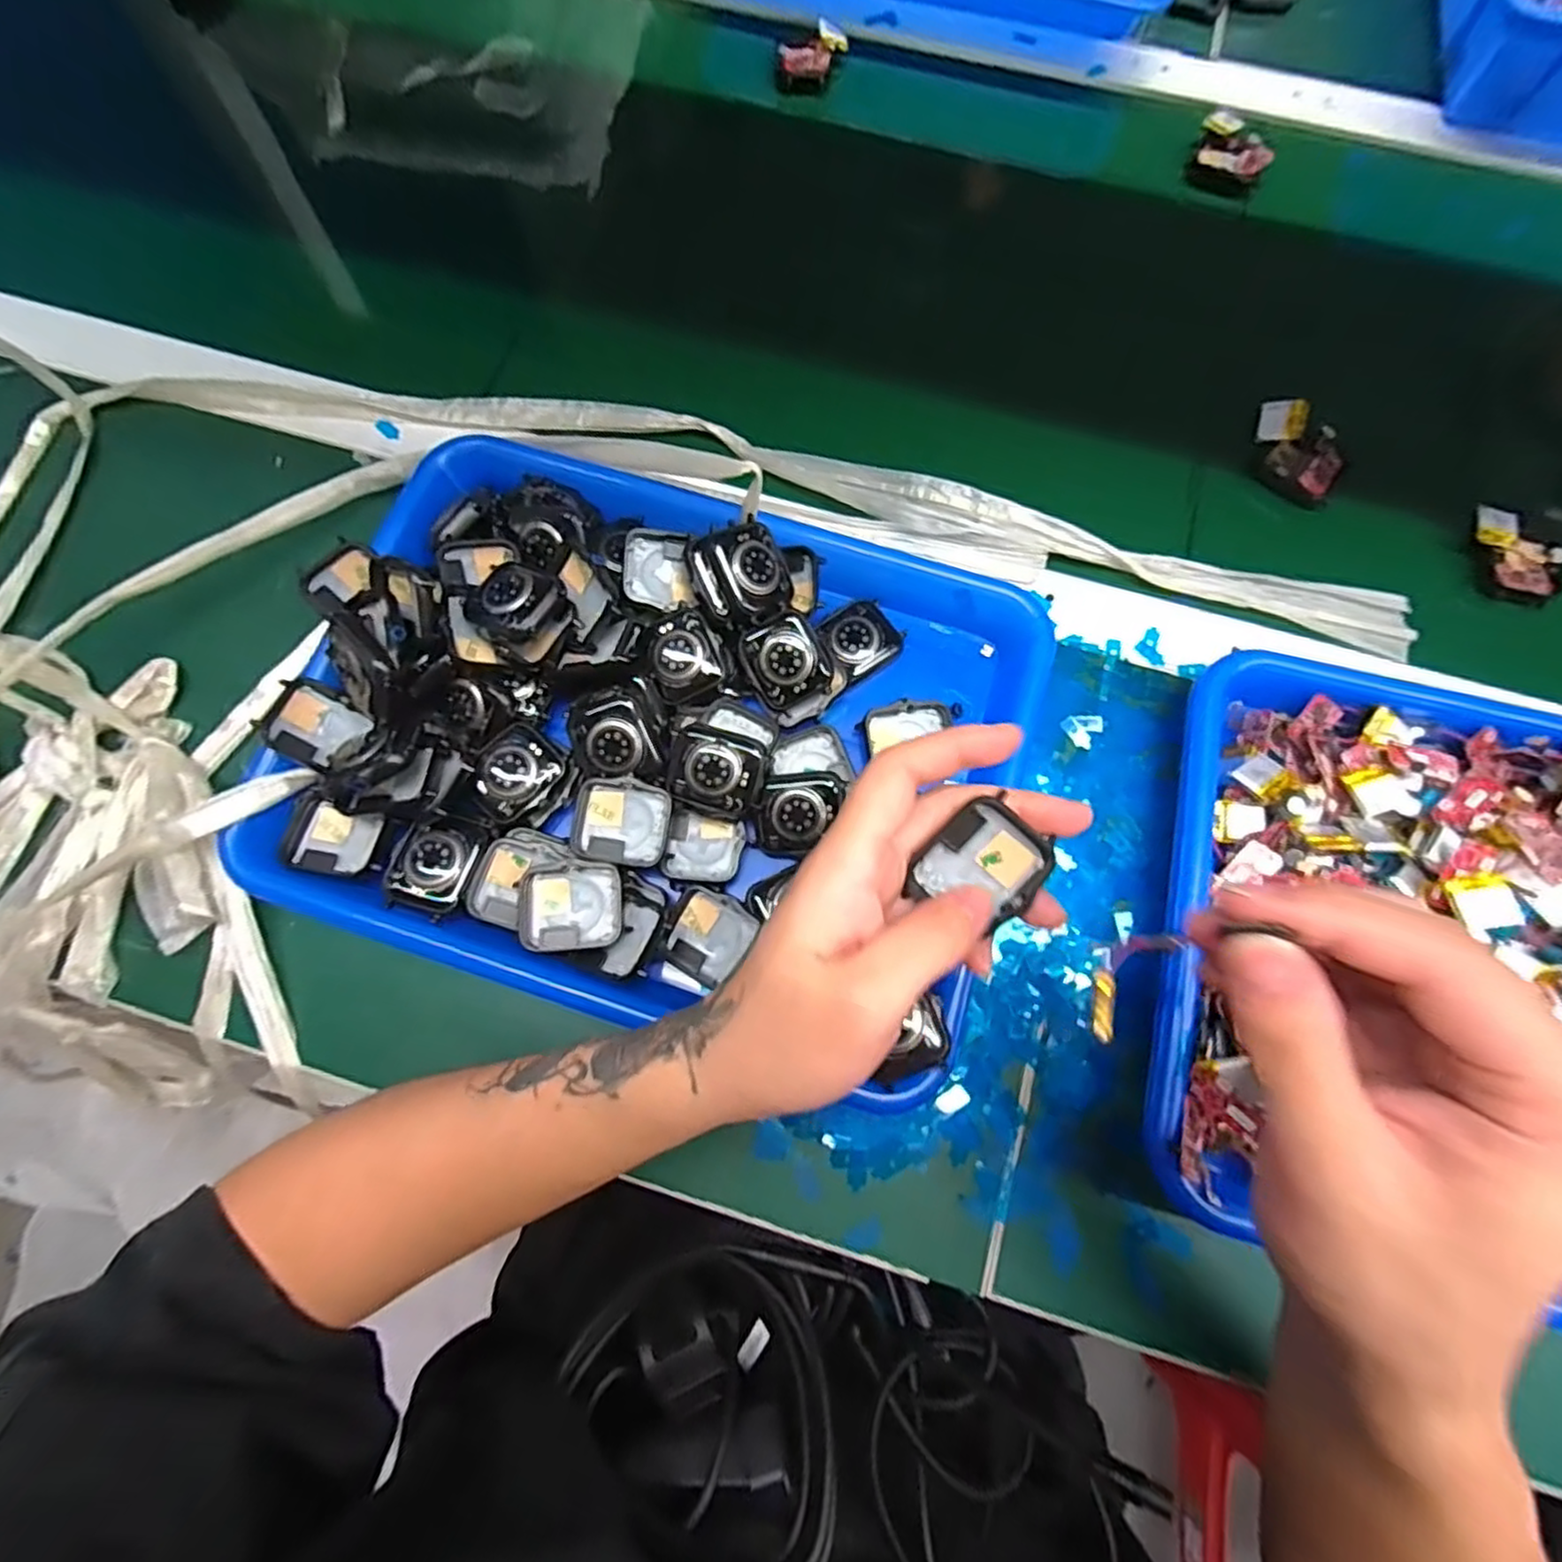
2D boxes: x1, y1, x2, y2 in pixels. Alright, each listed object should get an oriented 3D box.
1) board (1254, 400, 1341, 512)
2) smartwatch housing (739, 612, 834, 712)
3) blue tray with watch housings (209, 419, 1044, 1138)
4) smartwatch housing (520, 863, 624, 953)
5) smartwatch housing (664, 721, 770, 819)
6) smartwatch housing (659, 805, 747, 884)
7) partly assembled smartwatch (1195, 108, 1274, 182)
[{"bbox_3d":[0.289,-0.185,0.394,0.052,0.027,0.037,26,76,7],"label":"board"},{"bbox_3d":[0.003,-0.056,0.337,0.035,0.007,0.042,-30,94,5],"label":"smartwatch housing"},{"bbox_3d":[-0.057,-0.026,0.328,0.328,0.050,0.254,18,75,5],"label":"blue tray with watch housings"},{"bbox_3d":[-0.090,0.055,0.305,0.041,0.009,0.036,-4,75,-1],"label":"smartwatch housing"},{"bbox_3d":[-0.029,-0.005,0.318,0.043,0.011,0.035,17,75,5],"label":"smartwatch housing"},{"bbox_3d":[-0.036,0.031,0.328,0.035,0.014,0.033,12,75,3],"label":"smartwatch housing"},{"bbox_3d":[0.301,-0.420,0.463,0.050,0.021,0.032,33,77,9],"label":"partly assembled smartwatch"}]

